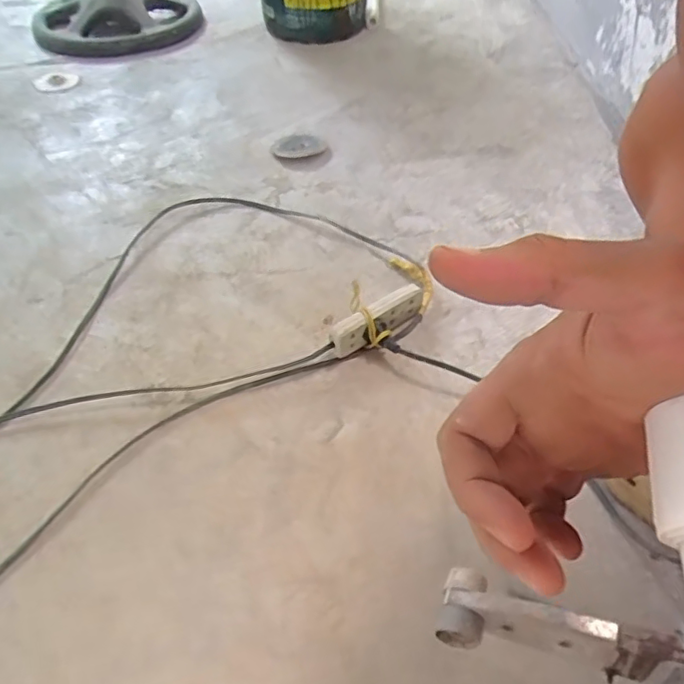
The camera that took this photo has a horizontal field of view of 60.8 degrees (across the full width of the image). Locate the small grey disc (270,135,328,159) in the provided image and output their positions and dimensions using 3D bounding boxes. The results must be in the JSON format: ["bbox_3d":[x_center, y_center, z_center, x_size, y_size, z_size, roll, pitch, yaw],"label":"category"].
[{"bbox_3d":[-0.084,-0.370,1.108,0.102,0.008,0.102,1,47,-1],"label":"small grey disc"}]

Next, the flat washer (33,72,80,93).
[{"bbox_3d":[-0.636,-0.582,1.302,0.092,0.008,0.107,-23,51,-22],"label":"flat washer"}]

